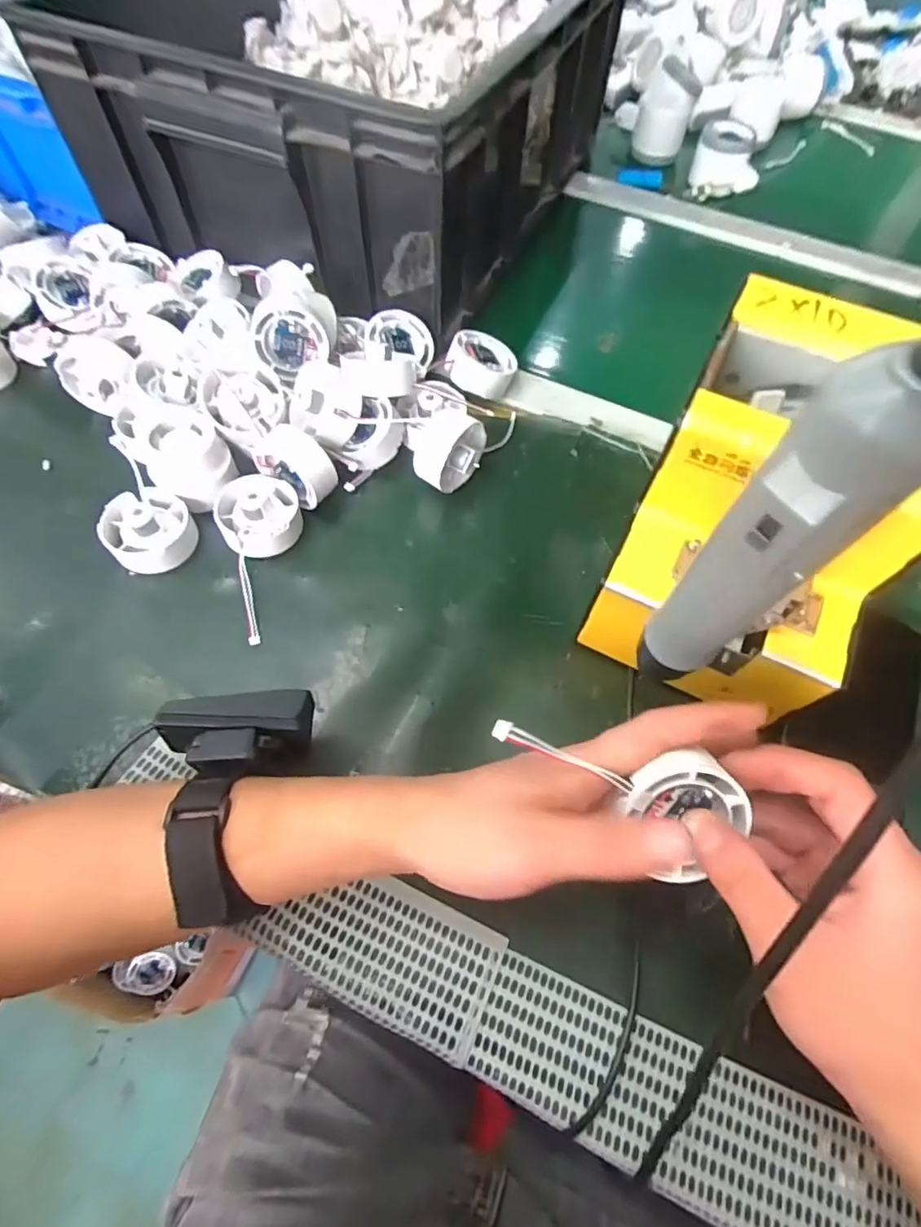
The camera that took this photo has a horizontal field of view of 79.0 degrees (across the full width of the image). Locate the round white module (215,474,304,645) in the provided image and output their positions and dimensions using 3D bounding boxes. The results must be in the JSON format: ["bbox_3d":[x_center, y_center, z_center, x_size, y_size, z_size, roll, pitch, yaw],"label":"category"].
[{"bbox_3d":[-0.131,-0.047,0.379,0.052,0.035,0.124,-16,64,-10],"label":"round white module"}]

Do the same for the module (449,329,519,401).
[{"bbox_3d":[0.018,-0.204,0.459,0.055,0.027,0.055,10,61,-19],"label":"module"}]

